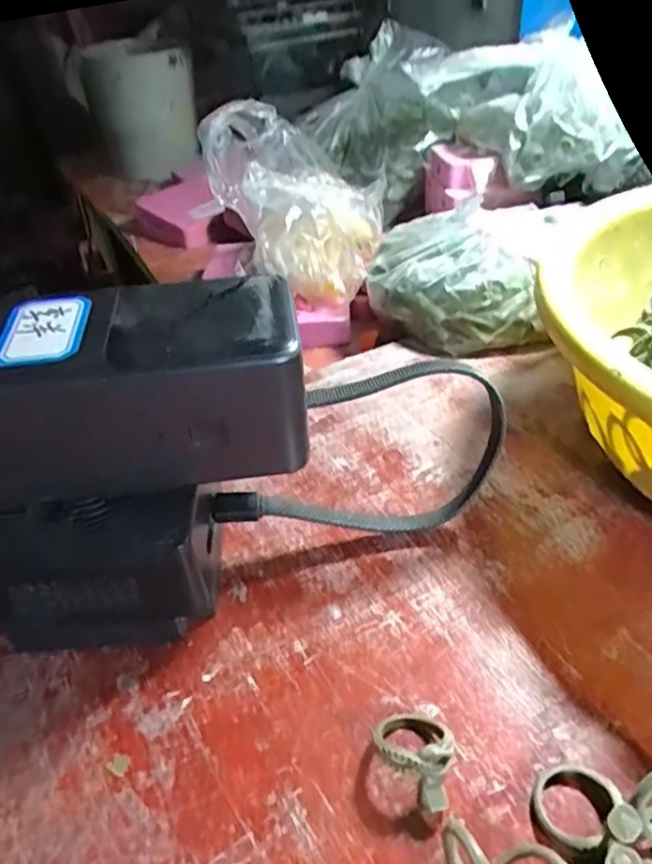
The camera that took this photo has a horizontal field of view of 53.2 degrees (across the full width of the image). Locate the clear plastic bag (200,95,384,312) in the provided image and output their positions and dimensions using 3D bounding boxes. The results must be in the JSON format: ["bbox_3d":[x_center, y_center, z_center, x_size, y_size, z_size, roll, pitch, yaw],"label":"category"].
[{"bbox_3d":[-0.016,-0.141,0.399,0.092,0.096,0.103,7,41,13],"label":"clear plastic bag"}]

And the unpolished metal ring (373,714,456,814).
[{"bbox_3d":[0.026,0.092,0.186,0.021,0.016,0.028,-5,40,-2],"label":"unpolished metal ring"}]

